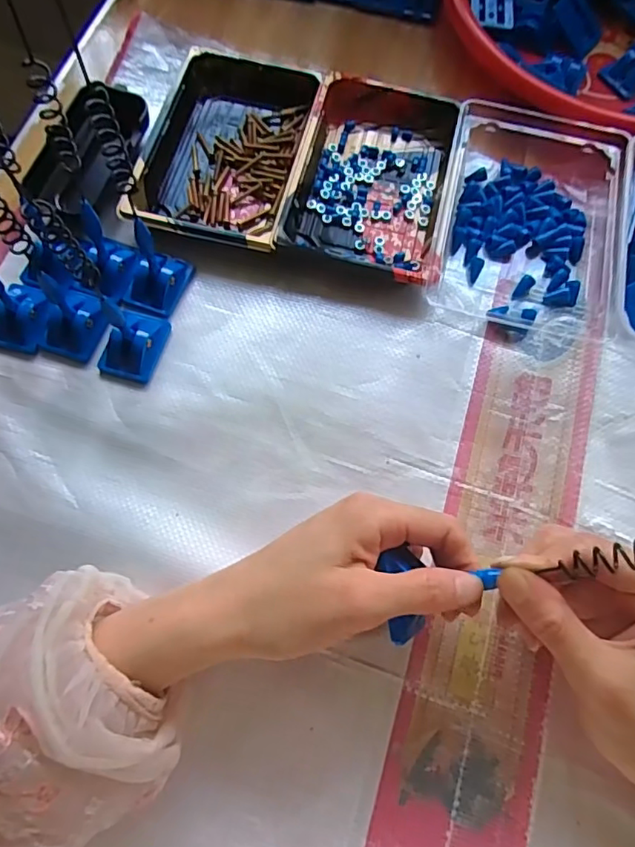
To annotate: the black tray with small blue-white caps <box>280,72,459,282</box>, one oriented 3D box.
[{"bbox_3d":[0.040,-0.176,0.387,0.104,0.021,0.168,11,70,3],"label":"black tray with small blue-white caps"}]

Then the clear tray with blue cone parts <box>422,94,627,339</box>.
[{"bbox_3d":[0.147,-0.150,0.375,0.111,0.031,0.172,11,70,3],"label":"clear tray with blue cone parts"}]

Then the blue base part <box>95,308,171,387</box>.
[{"bbox_3d":[-0.116,-0.052,0.344,0.032,0.020,0.046,19,71,6],"label":"blue base part"}]

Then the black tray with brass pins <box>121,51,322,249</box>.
[{"bbox_3d":[-0.064,-0.198,0.392,0.108,0.020,0.162,14,70,4],"label":"black tray with brass pins"}]

